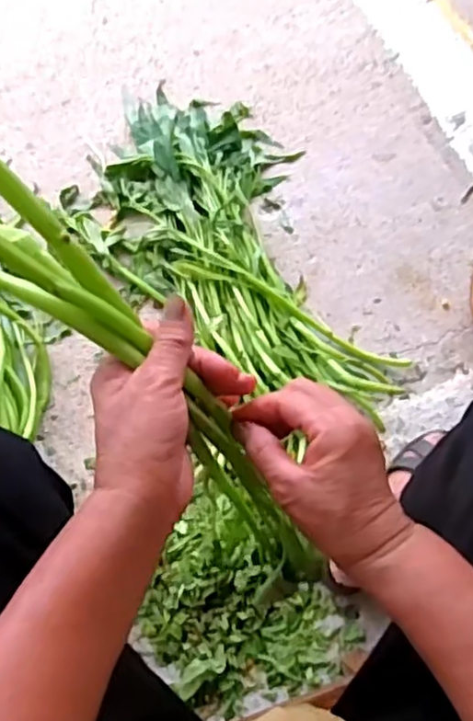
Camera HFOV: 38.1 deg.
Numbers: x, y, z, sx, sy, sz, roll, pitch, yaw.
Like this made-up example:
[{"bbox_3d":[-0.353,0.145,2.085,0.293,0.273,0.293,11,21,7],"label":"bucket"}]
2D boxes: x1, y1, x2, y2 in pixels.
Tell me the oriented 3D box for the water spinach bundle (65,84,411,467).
[{"bbox_3d":[0.002,-0.155,0.915,0.320,0.054,0.536,-42,75,-15],"label":"water spinach bundle"}]

